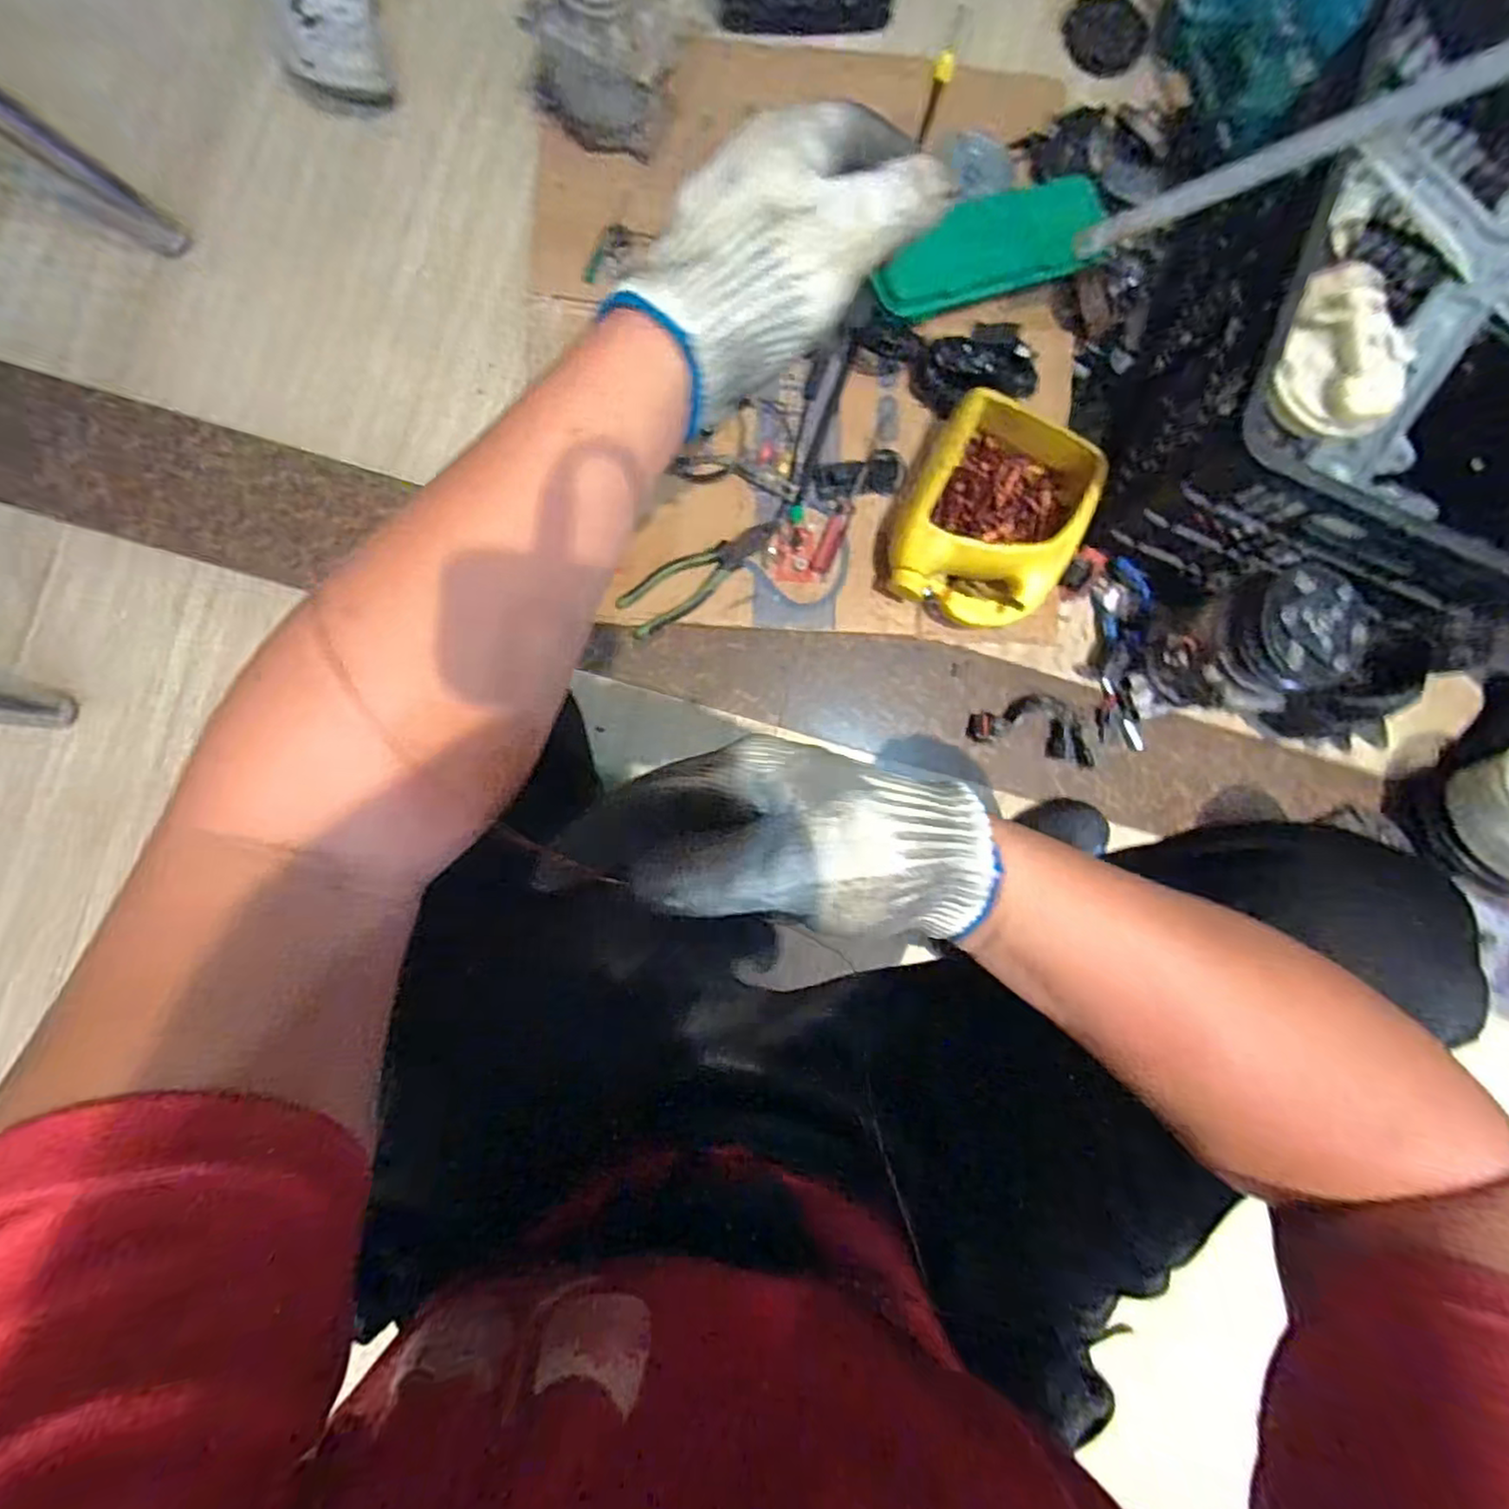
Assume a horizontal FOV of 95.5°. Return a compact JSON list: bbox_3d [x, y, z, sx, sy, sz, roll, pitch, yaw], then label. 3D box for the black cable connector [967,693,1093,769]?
[{"bbox_3d":[0.322,-0.037,0.793,0.142,0.018,0.069,14,87,-4],"label":"black cable connector"}]

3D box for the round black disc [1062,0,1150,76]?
[{"bbox_3d":[0.433,-0.891,0.847,0.103,0.028,0.103,0,88,-5],"label":"round black disc"}]

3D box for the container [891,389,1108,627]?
[{"bbox_3d":[0.254,-0.250,0.745,0.177,0.091,0.215,25,86,-3],"label":"container"}]

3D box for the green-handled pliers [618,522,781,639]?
[{"bbox_3d":[-0.058,-0.202,0.766,0.195,0.023,0.058,-32,91,-5],"label":"green-handled pliers"}]

